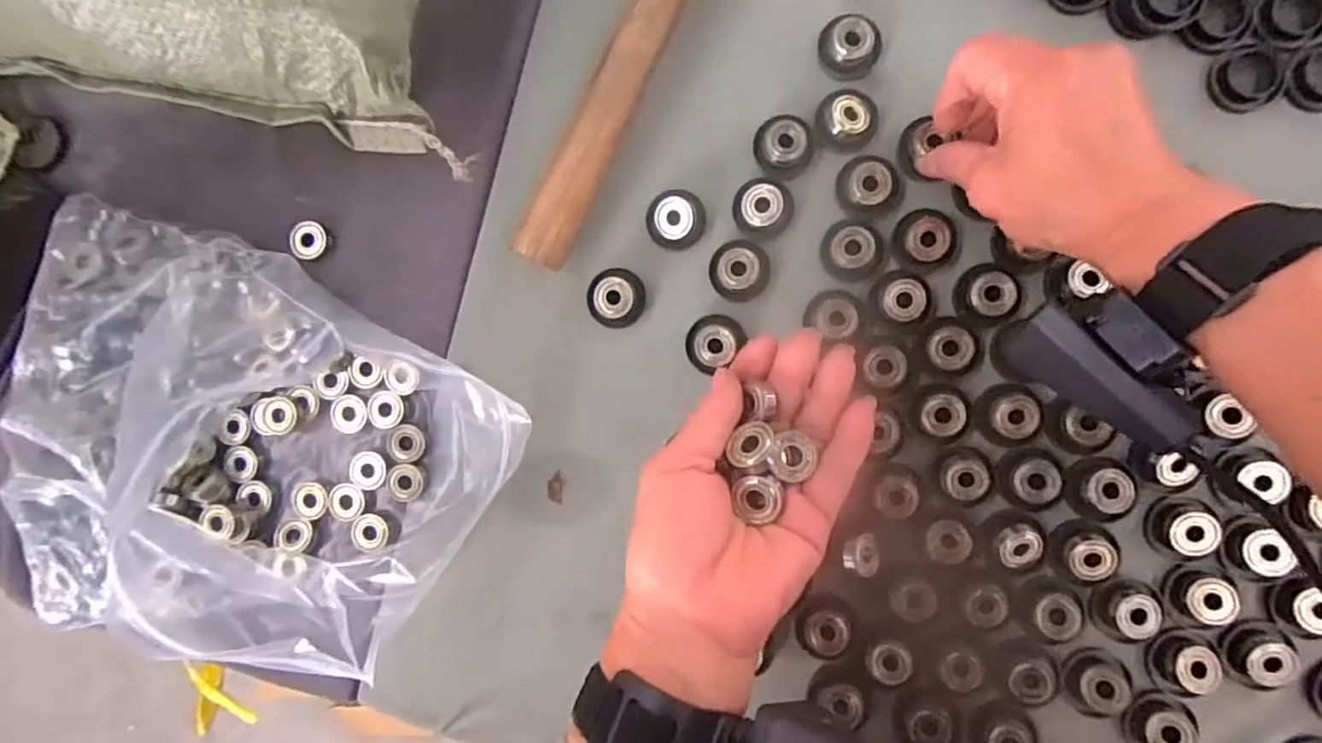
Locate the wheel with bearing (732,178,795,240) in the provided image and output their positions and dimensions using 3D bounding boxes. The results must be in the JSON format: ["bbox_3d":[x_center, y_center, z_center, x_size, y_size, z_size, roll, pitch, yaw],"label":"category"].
[{"bbox_3d":[0.054,-0.088,0.348,0.031,0.013,0.032,0,90,7],"label":"wheel with bearing"}]

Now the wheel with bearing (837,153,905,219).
[{"bbox_3d":[0.110,-0.098,0.341,0.033,0.012,0.031,0,90,7],"label":"wheel with bearing"}]

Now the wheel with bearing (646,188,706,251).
[{"bbox_3d":[0.008,-0.082,0.354,0.031,0.011,0.030,0,90,7],"label":"wheel with bearing"}]

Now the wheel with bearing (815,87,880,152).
[{"bbox_3d":[0.098,-0.134,0.344,0.031,0.013,0.032,0,90,7],"label":"wheel with bearing"}]

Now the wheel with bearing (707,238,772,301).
[{"bbox_3d":[0.042,-0.054,0.349,0.031,0.014,0.032,0,90,7],"label":"wheel with bearing"}]

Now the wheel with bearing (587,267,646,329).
[{"bbox_3d":[-0.024,-0.040,0.357,0.029,0.014,0.031,0,90,7],"label":"wheel with bearing"}]

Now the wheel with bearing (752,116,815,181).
[{"bbox_3d":[0.065,-0.119,0.346,0.031,0.010,0.031,0,90,7],"label":"wheel with bearing"}]

